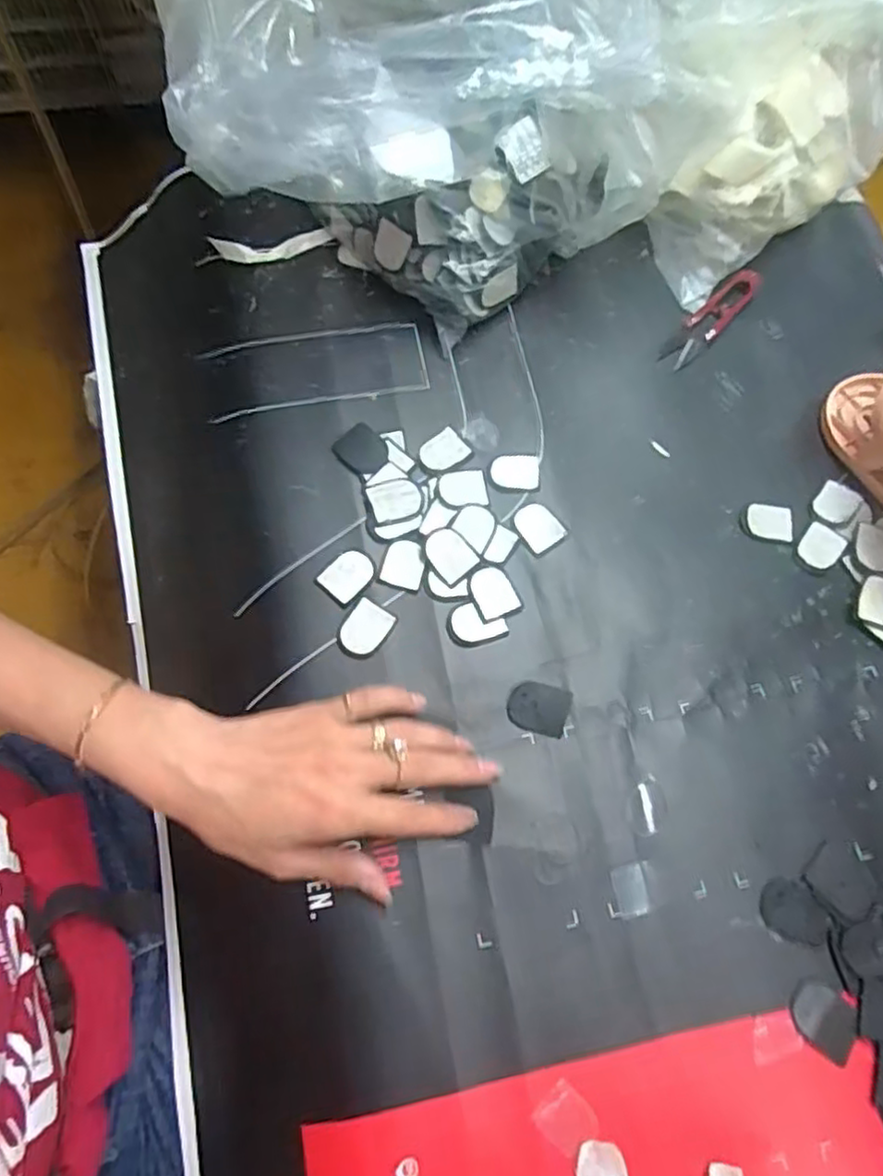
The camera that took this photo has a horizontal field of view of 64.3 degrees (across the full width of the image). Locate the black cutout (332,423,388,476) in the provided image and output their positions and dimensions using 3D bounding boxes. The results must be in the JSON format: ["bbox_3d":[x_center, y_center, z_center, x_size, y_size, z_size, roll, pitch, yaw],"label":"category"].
[{"bbox_3d":[-0.051,-0.088,0.451,0.033,0.004,0.029,40,74,10],"label":"black cutout"}]

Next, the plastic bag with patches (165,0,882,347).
[{"bbox_3d":[0.100,-0.326,0.454,0.522,0.181,0.210,-13,72,-7],"label":"plastic bag with patches"}]

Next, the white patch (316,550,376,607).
[{"bbox_3d":[-0.055,-0.007,0.421,0.024,0.005,0.034,43,75,11],"label":"white patch"}]

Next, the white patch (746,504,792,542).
[{"bbox_3d":[0.211,-0.043,0.449,0.028,0.004,0.024,7,71,0],"label":"white patch"}]

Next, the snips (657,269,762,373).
[{"bbox_3d":[0.192,-0.192,0.496,0.024,0.009,0.101,44,75,12],"label":"snips"}]

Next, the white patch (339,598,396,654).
[{"bbox_3d":[-0.044,0.024,0.412,0.025,0.004,0.031,35,70,-2],"label":"white patch"}]

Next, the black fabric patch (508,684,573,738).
[{"bbox_3d":[0.056,0.069,0.402,0.034,0.004,0.028,16,71,3],"label":"black fabric patch"}]

